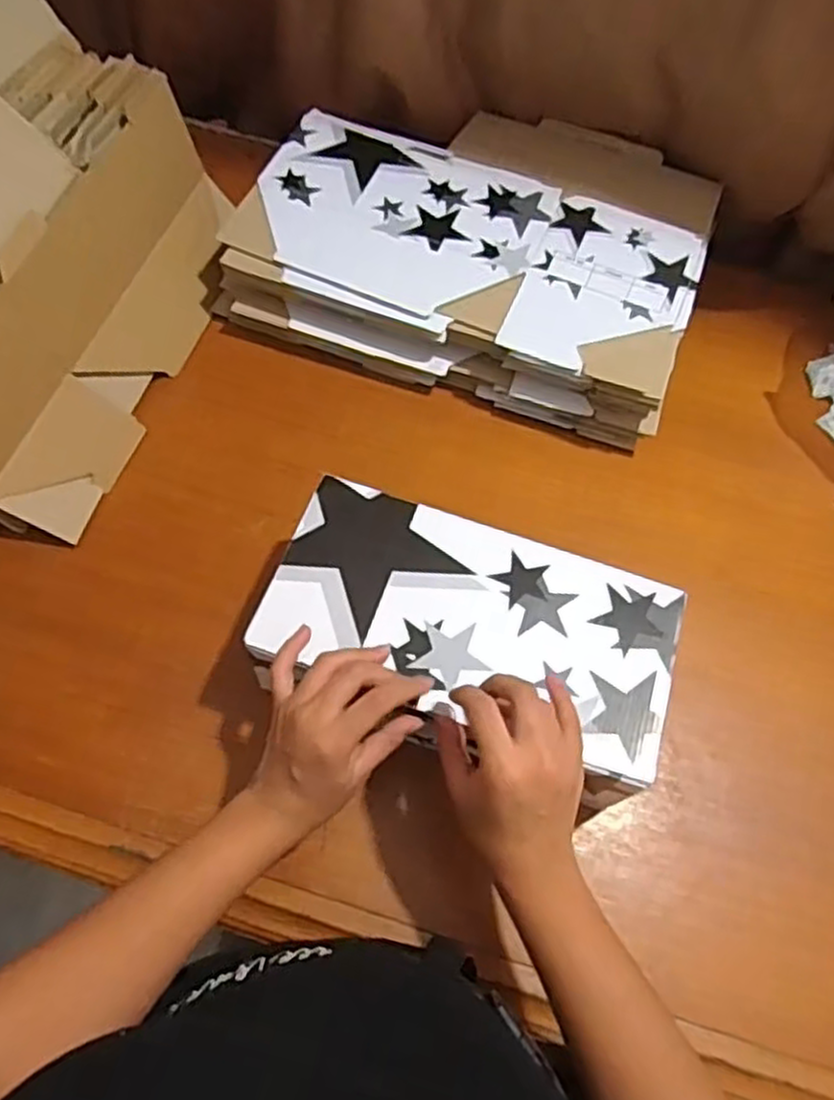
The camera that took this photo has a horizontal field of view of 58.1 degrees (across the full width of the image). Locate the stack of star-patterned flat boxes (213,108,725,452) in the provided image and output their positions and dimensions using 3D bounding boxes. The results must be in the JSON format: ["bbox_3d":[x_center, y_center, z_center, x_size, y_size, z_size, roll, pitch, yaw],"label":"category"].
[{"bbox_3d":[0.046,-0.283,0.739,0.436,0.084,0.274,19,63,5],"label":"stack of star-patterned flat boxes"}]

